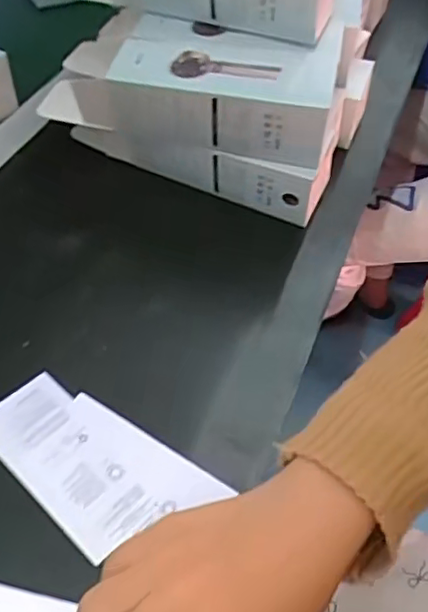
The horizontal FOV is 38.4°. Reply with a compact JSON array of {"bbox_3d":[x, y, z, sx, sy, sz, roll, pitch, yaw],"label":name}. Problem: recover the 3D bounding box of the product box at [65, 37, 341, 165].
[{"bbox_3d":[-0.009,-0.157,0.461,0.186,0.067,0.060,11,49,7],"label":"product box"}]

